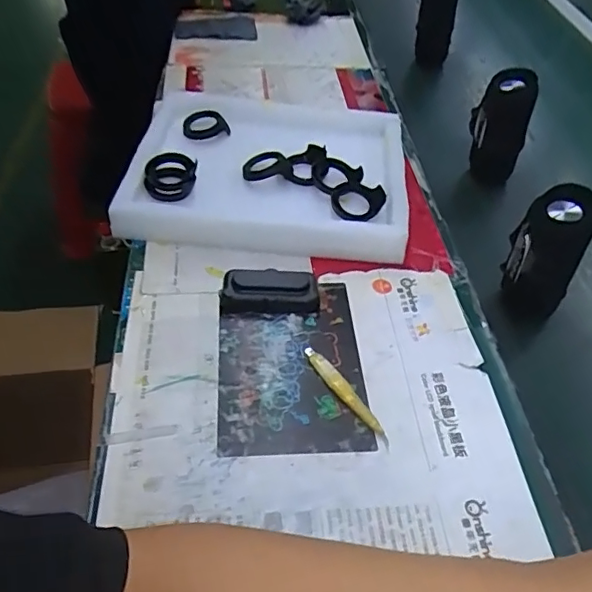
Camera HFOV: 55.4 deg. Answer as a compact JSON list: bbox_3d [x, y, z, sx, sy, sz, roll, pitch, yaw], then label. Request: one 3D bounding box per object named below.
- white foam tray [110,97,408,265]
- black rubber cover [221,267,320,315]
[{"bbox_3d":[-0.036,-0.187,0.758,0.347,0.047,0.308,5,47,1],"label":"white foam tray"},{"bbox_3d":[-0.028,-0.006,0.624,0.106,0.023,0.052,0,47,-4],"label":"black rubber cover"}]

